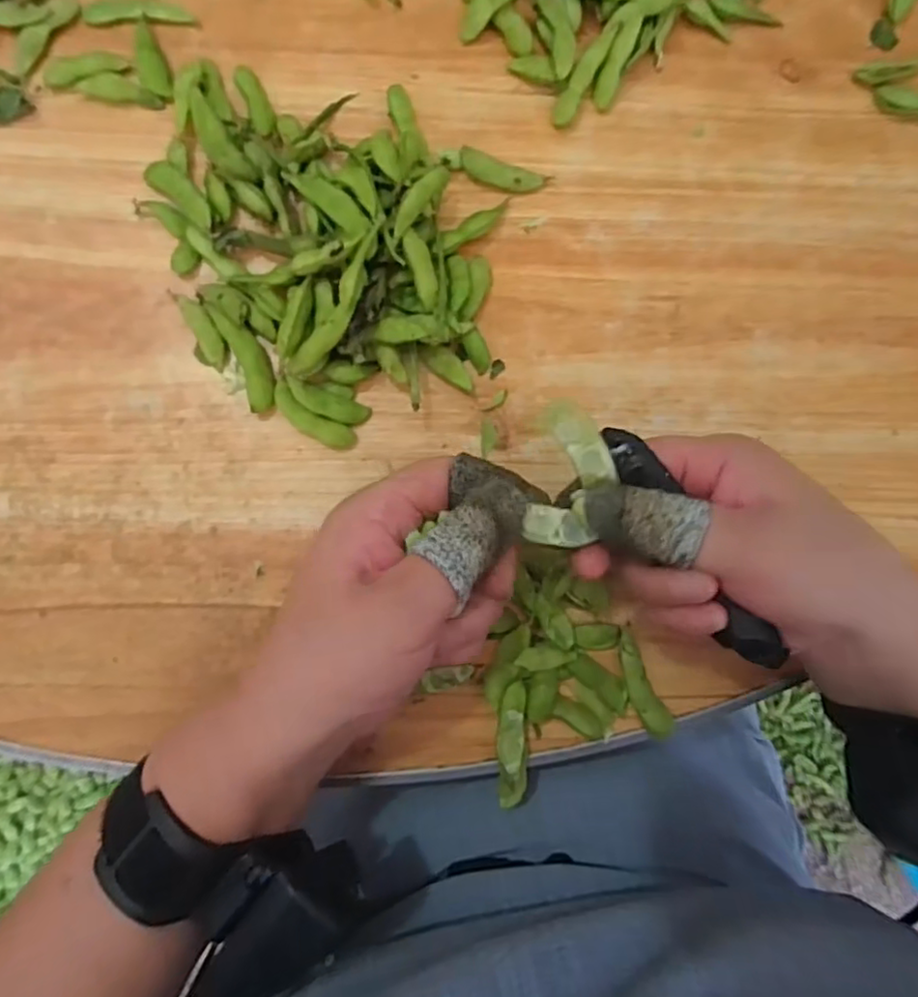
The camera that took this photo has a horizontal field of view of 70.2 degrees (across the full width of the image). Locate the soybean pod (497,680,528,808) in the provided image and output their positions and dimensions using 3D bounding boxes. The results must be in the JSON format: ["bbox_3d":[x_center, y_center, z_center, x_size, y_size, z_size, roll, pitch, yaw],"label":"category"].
[{"bbox_3d":[0.024,0.111,0.293,0.013,0.005,0.058,0,100,-3],"label":"soybean pod"}]

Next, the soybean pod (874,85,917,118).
[{"bbox_3d":[0.239,-0.200,0.331,0.057,0.009,0.013,3,85,-3],"label":"soybean pod"}]

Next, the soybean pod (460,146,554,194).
[{"bbox_3d":[0.021,-0.155,0.313,0.043,0.009,0.014,16,85,-2],"label":"soybean pod"}]

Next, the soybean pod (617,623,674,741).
[{"bbox_3d":[0.084,0.086,0.300,0.015,0.008,0.050,-24,87,-5],"label":"soybean pod"}]

